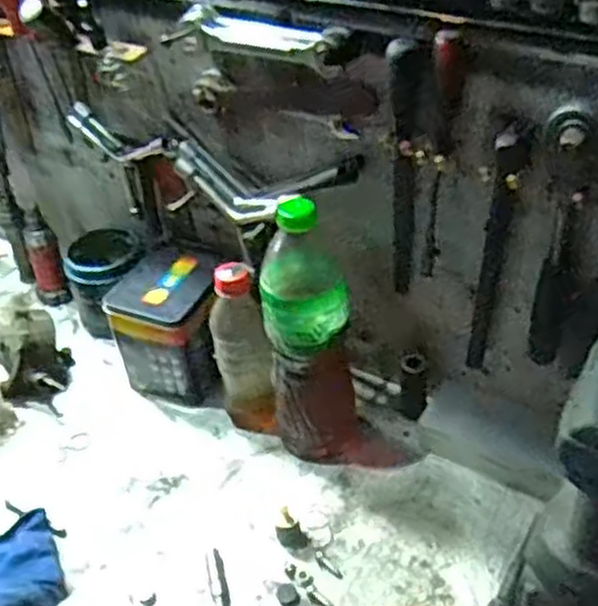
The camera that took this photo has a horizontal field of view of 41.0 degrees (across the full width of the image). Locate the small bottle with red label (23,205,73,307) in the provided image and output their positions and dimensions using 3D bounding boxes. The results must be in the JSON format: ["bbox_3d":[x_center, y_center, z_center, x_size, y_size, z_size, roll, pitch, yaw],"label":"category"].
[{"bbox_3d":[-0.310,-0.060,0.987,0.046,0.126,0.037,-5,25,-2],"label":"small bottle with red label"}]

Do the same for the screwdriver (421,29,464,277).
[{"bbox_3d":[0.111,-0.103,0.631,0.020,0.216,0.030,7,41,12],"label":"screwdriver"}]

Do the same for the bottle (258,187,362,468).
[{"bbox_3d":[0.012,0.029,0.725,0.083,0.267,0.078,-3,40,1],"label":"bottle"}]

